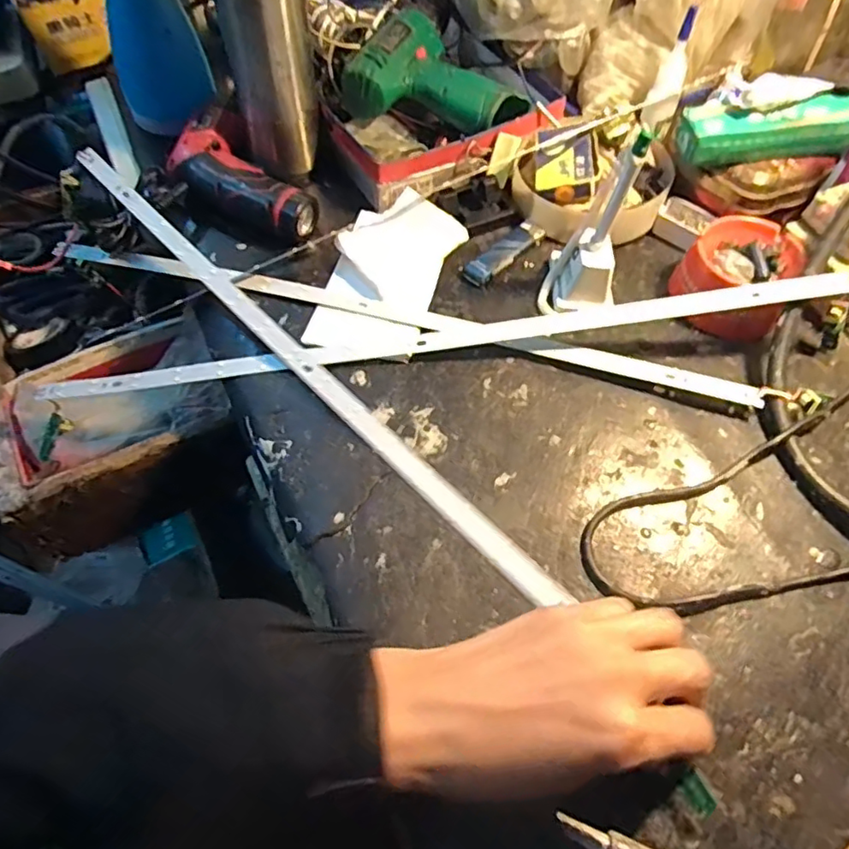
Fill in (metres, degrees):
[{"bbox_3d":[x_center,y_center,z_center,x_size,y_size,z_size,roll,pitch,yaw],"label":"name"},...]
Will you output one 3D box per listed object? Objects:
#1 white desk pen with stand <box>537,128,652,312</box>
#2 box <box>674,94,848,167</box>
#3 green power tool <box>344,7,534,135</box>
[{"bbox_3d":[0.117,-0.137,0.416,0.053,0.122,0.054,7,62,6],"label":"white desk pen with stand"},{"bbox_3d":[0.272,-0.231,0.466,0.153,0.034,0.043,-4,61,0],"label":"box"},{"bbox_3d":[0.019,-0.318,0.530,0.155,0.049,0.128,15,63,10],"label":"green power tool"}]

